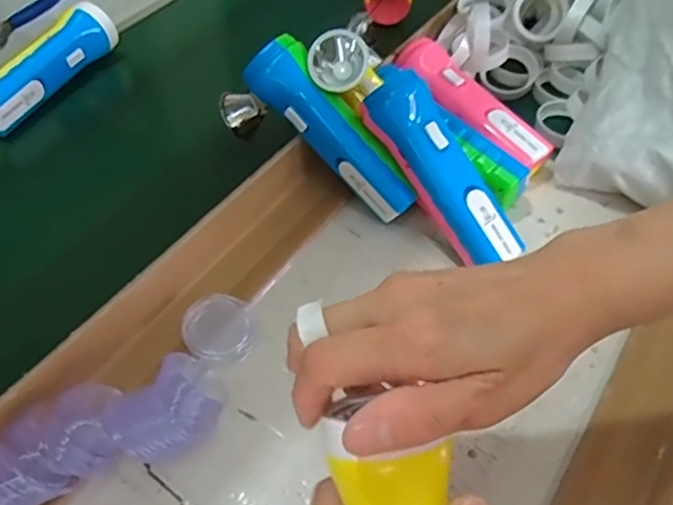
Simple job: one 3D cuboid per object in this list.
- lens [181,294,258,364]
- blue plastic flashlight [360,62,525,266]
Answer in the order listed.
[{"bbox_3d":[-0.078,0.052,0.410,0.047,0.023,0.040,-10,52,-9],"label":"lens"},{"bbox_3d":[0.074,-0.062,0.442,0.043,0.036,0.158,-33,89,-25],"label":"blue plastic flashlight"}]

